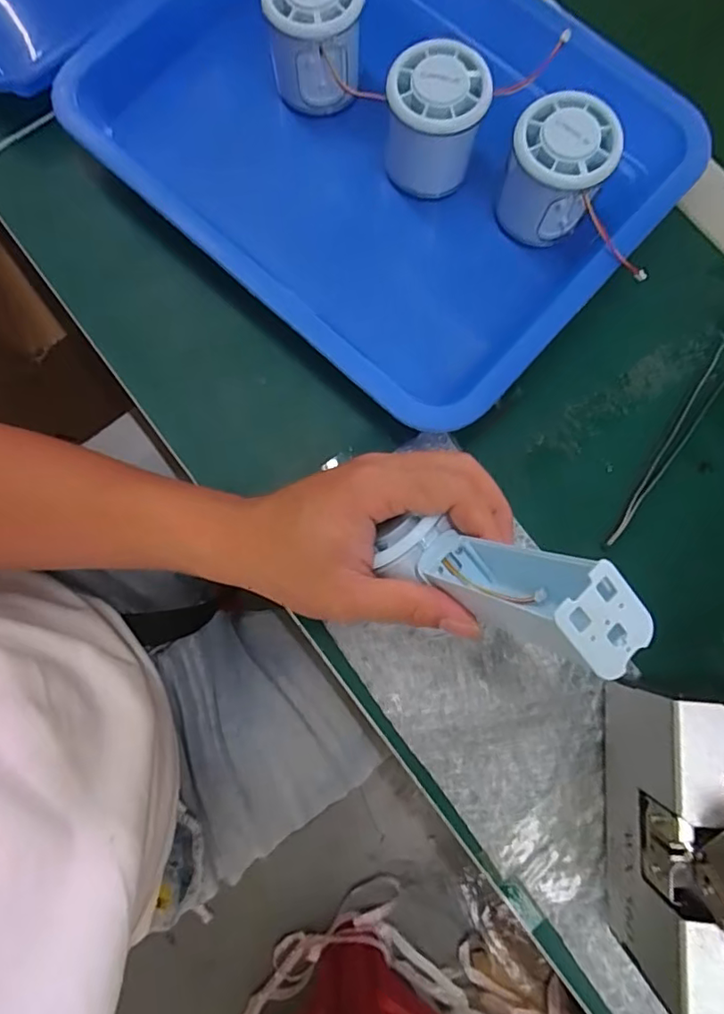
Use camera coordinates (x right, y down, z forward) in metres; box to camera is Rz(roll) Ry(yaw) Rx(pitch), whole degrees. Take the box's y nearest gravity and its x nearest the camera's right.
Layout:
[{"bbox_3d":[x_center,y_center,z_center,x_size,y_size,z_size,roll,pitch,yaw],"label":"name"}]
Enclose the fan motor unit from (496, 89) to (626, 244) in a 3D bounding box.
[{"bbox_3d":[0.110,-0.190,0.325,0.053,0.062,0.049,0,80,0],"label":"fan motor unit"}]

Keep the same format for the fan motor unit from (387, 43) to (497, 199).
[{"bbox_3d":[0.042,-0.225,0.333,0.056,0.064,0.054,0,80,0],"label":"fan motor unit"}]

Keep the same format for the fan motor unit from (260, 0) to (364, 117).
[{"bbox_3d":[-0.028,-0.283,0.340,0.056,0.061,0.050,2,80,0],"label":"fan motor unit"}]

